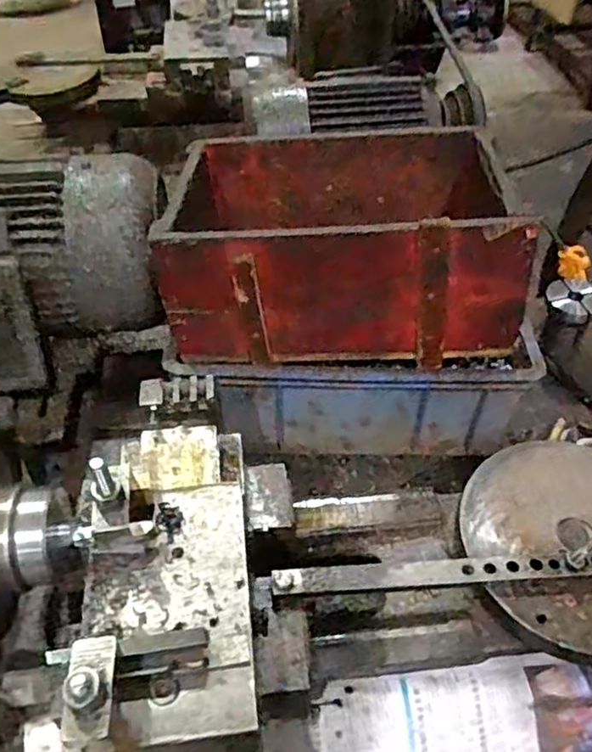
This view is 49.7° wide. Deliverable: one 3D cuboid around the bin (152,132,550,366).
[{"bbox_3d":[0.044,-0.158,0.703,0.353,0.148,0.257,0,46,0],"label":"bin"}]

